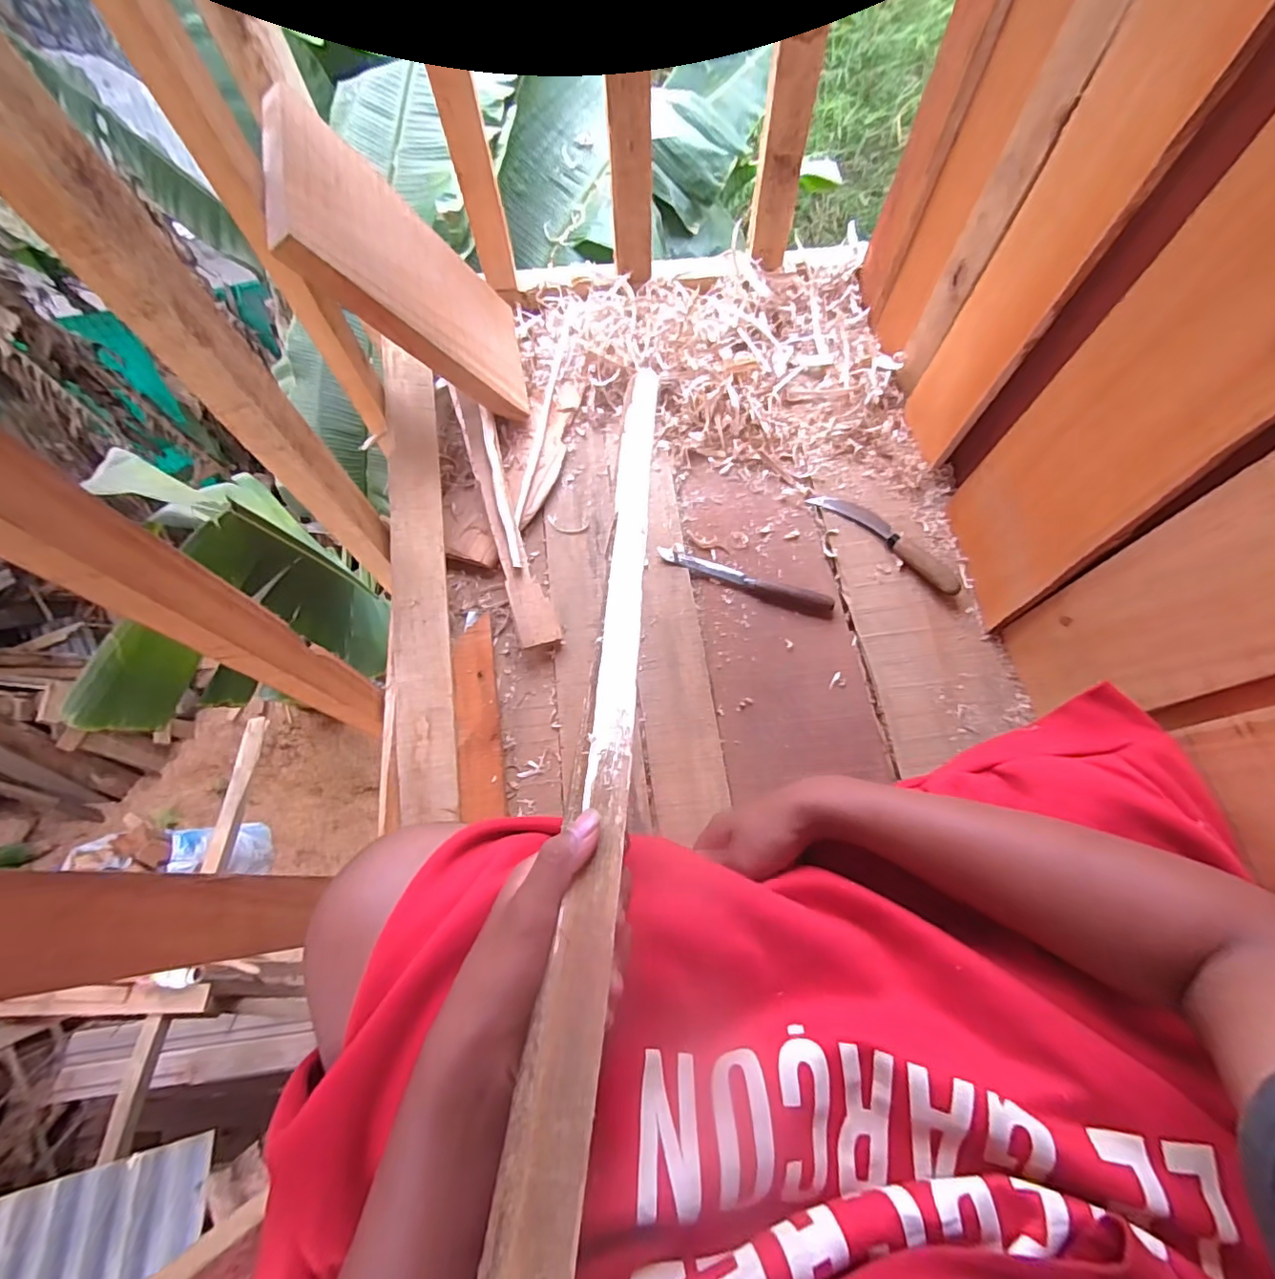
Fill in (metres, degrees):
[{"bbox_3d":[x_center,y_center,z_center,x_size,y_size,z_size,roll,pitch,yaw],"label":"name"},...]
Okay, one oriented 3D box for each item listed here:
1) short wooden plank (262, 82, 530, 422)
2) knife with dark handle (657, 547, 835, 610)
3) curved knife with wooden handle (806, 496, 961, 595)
[{"bbox_3d":[-0.254,-0.417,0.649,0.026,0.331,0.210,-18,76,26],"label":"short wooden plank"},{"bbox_3d":[0.131,-0.073,0.685,0.218,0.014,0.019,20,69,11],"label":"knife with dark handle"},{"bbox_3d":[0.314,-0.131,0.689,0.204,0.025,0.045,42,75,18],"label":"curved knife with wooden handle"}]

